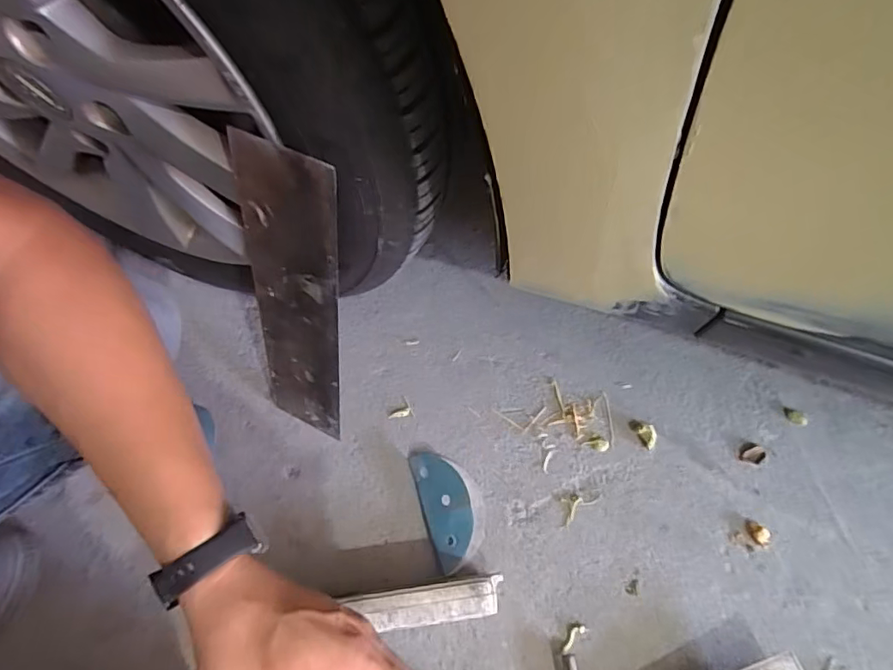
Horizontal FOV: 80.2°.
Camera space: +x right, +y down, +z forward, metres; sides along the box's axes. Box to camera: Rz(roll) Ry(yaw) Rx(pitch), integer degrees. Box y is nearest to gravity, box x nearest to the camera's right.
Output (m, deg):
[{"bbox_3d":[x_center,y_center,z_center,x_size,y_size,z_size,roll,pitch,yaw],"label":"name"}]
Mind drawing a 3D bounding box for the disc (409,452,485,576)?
[{"bbox_3d":[0.005,0.170,0.534,0.061,0.032,0.117,-18,66,-5],"label":"disc"}]

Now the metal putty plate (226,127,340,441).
[{"bbox_3d":[-0.133,-0.017,0.465,0.087,0.325,0.008,24,49,11],"label":"metal putty plate"}]

